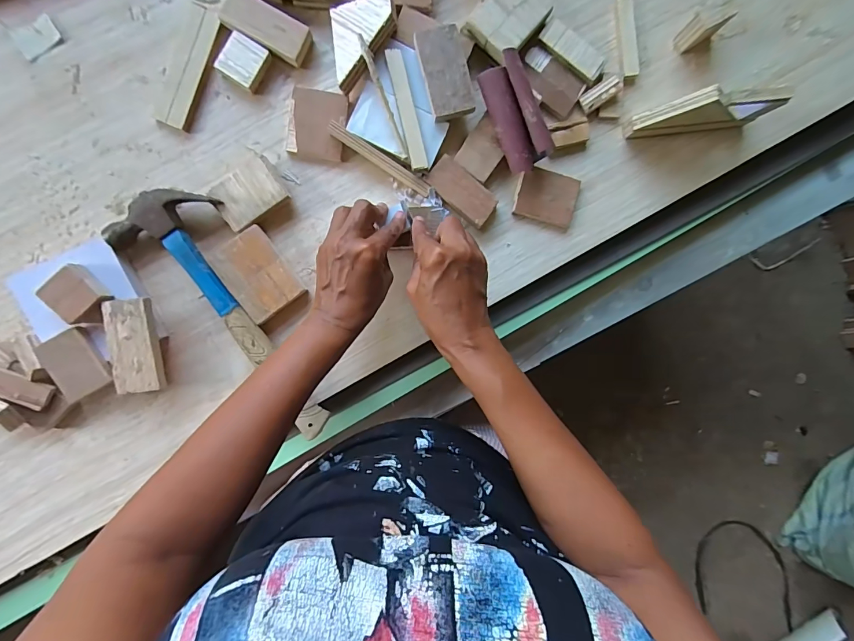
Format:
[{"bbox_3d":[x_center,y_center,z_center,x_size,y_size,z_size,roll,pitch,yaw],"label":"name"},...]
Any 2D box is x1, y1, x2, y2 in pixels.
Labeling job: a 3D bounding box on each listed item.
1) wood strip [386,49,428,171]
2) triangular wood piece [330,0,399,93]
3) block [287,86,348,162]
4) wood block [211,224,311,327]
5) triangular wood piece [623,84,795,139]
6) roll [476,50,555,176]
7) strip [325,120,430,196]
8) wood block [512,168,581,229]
[{"bbox_3d":[-0.020,-0.206,0.398,0.015,0.005,0.113,-13,93,2],"label":"wood strip"},{"bbox_3d":[-0.058,-0.268,0.392,0.062,0.022,0.077,-7,94,-4],"label":"triangular wood piece"},{"bbox_3d":[-0.112,-0.199,0.416,0.055,0.010,0.064,7,93,-5],"label":"block"},{"bbox_3d":[-0.171,-0.046,0.417,0.060,0.021,0.084,-36,96,-1],"label":"wood block"},{"bbox_3d":[0.279,-0.208,0.405,0.127,0.069,0.020,-7,94,-4],"label":"triangular wood piece"},{"bbox_3d":[0.087,-0.202,0.399,0.044,0.020,0.102,-22,97,23],"label":"roll"},{"bbox_3d":[-0.047,-0.163,0.410,0.115,0.011,0.012,31,91,-6],"label":"strip"},{"bbox_3d":[0.127,-0.131,0.434,0.063,0.007,0.051,15,93,-5],"label":"wood block"}]

